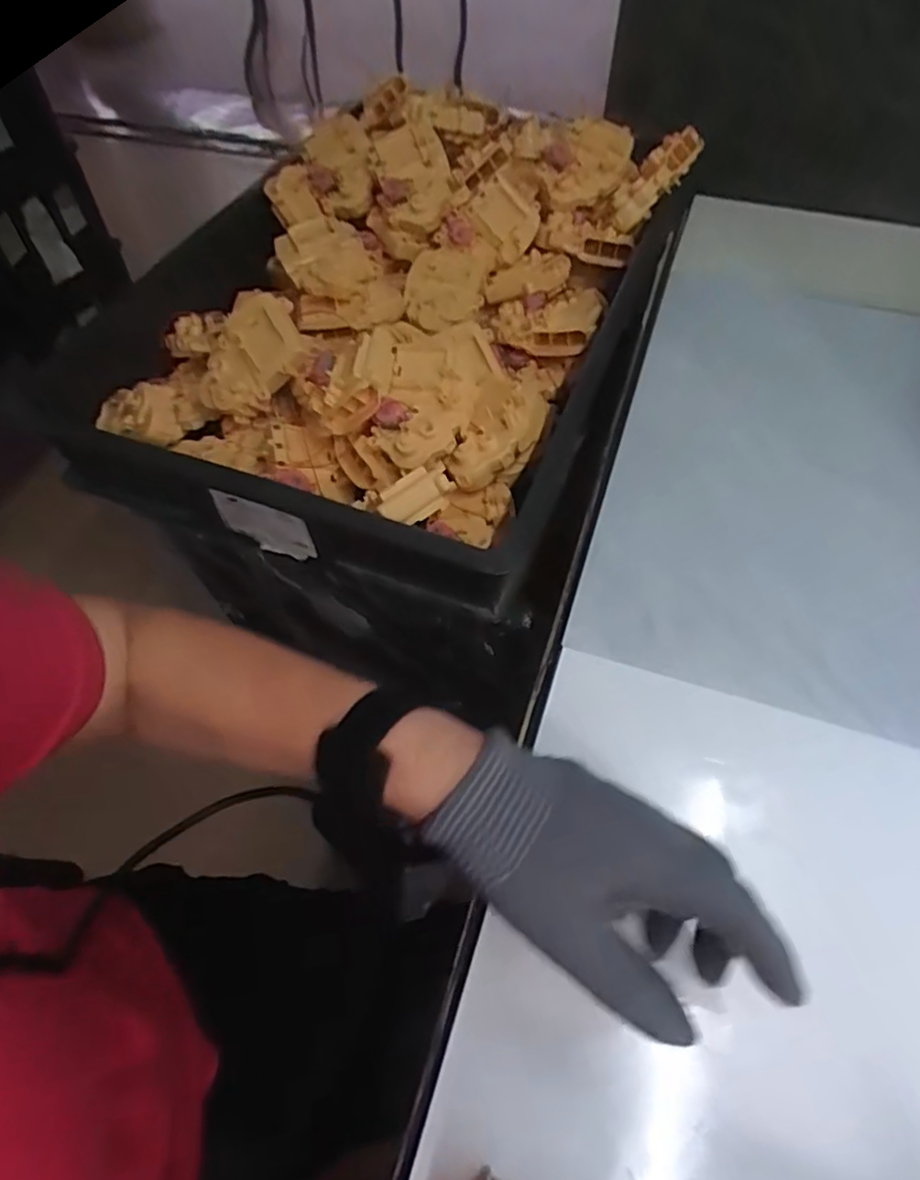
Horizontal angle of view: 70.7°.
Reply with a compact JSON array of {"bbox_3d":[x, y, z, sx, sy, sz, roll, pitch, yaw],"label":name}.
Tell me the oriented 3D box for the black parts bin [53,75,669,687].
[{"bbox_3d":[-0.054,-0.232,0.585,0.397,0.164,0.485,17,59,11],"label":"black parts bin"}]

